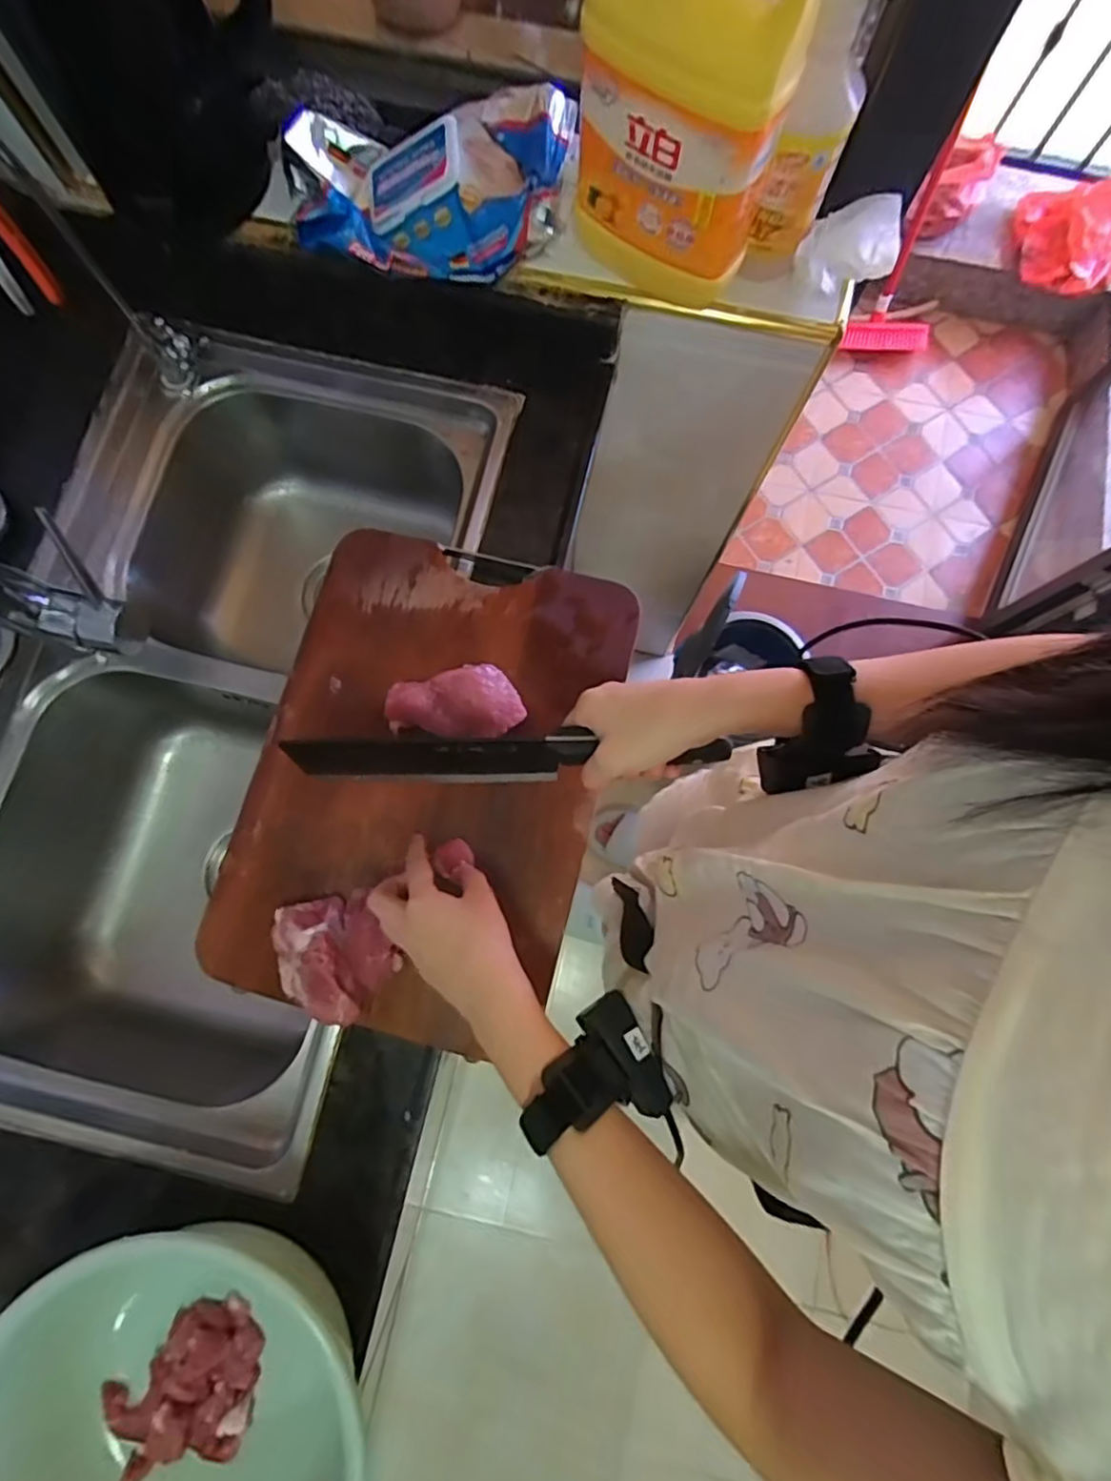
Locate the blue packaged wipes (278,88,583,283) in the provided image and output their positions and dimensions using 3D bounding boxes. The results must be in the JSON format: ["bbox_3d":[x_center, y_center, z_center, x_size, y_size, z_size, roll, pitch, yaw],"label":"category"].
[{"bbox_3d":[-0.103,-0.481,0.546,0.234,0.065,0.123,-1,79,-1],"label":"blue packaged wipes"}]

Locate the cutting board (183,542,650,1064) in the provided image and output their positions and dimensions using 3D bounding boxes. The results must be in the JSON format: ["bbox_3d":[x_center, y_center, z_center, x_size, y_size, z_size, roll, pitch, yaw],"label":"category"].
[{"bbox_3d":[-0.104,0.025,0.512,0.273,0.023,0.389,14,79,2],"label":"cutting board"}]

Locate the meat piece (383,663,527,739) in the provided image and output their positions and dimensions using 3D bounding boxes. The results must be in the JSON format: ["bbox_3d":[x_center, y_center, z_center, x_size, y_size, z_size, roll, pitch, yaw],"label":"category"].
[{"bbox_3d":[-0.080,-0.031,0.508,0.106,0.026,0.058,0,79,-1],"label":"meat piece"}]

